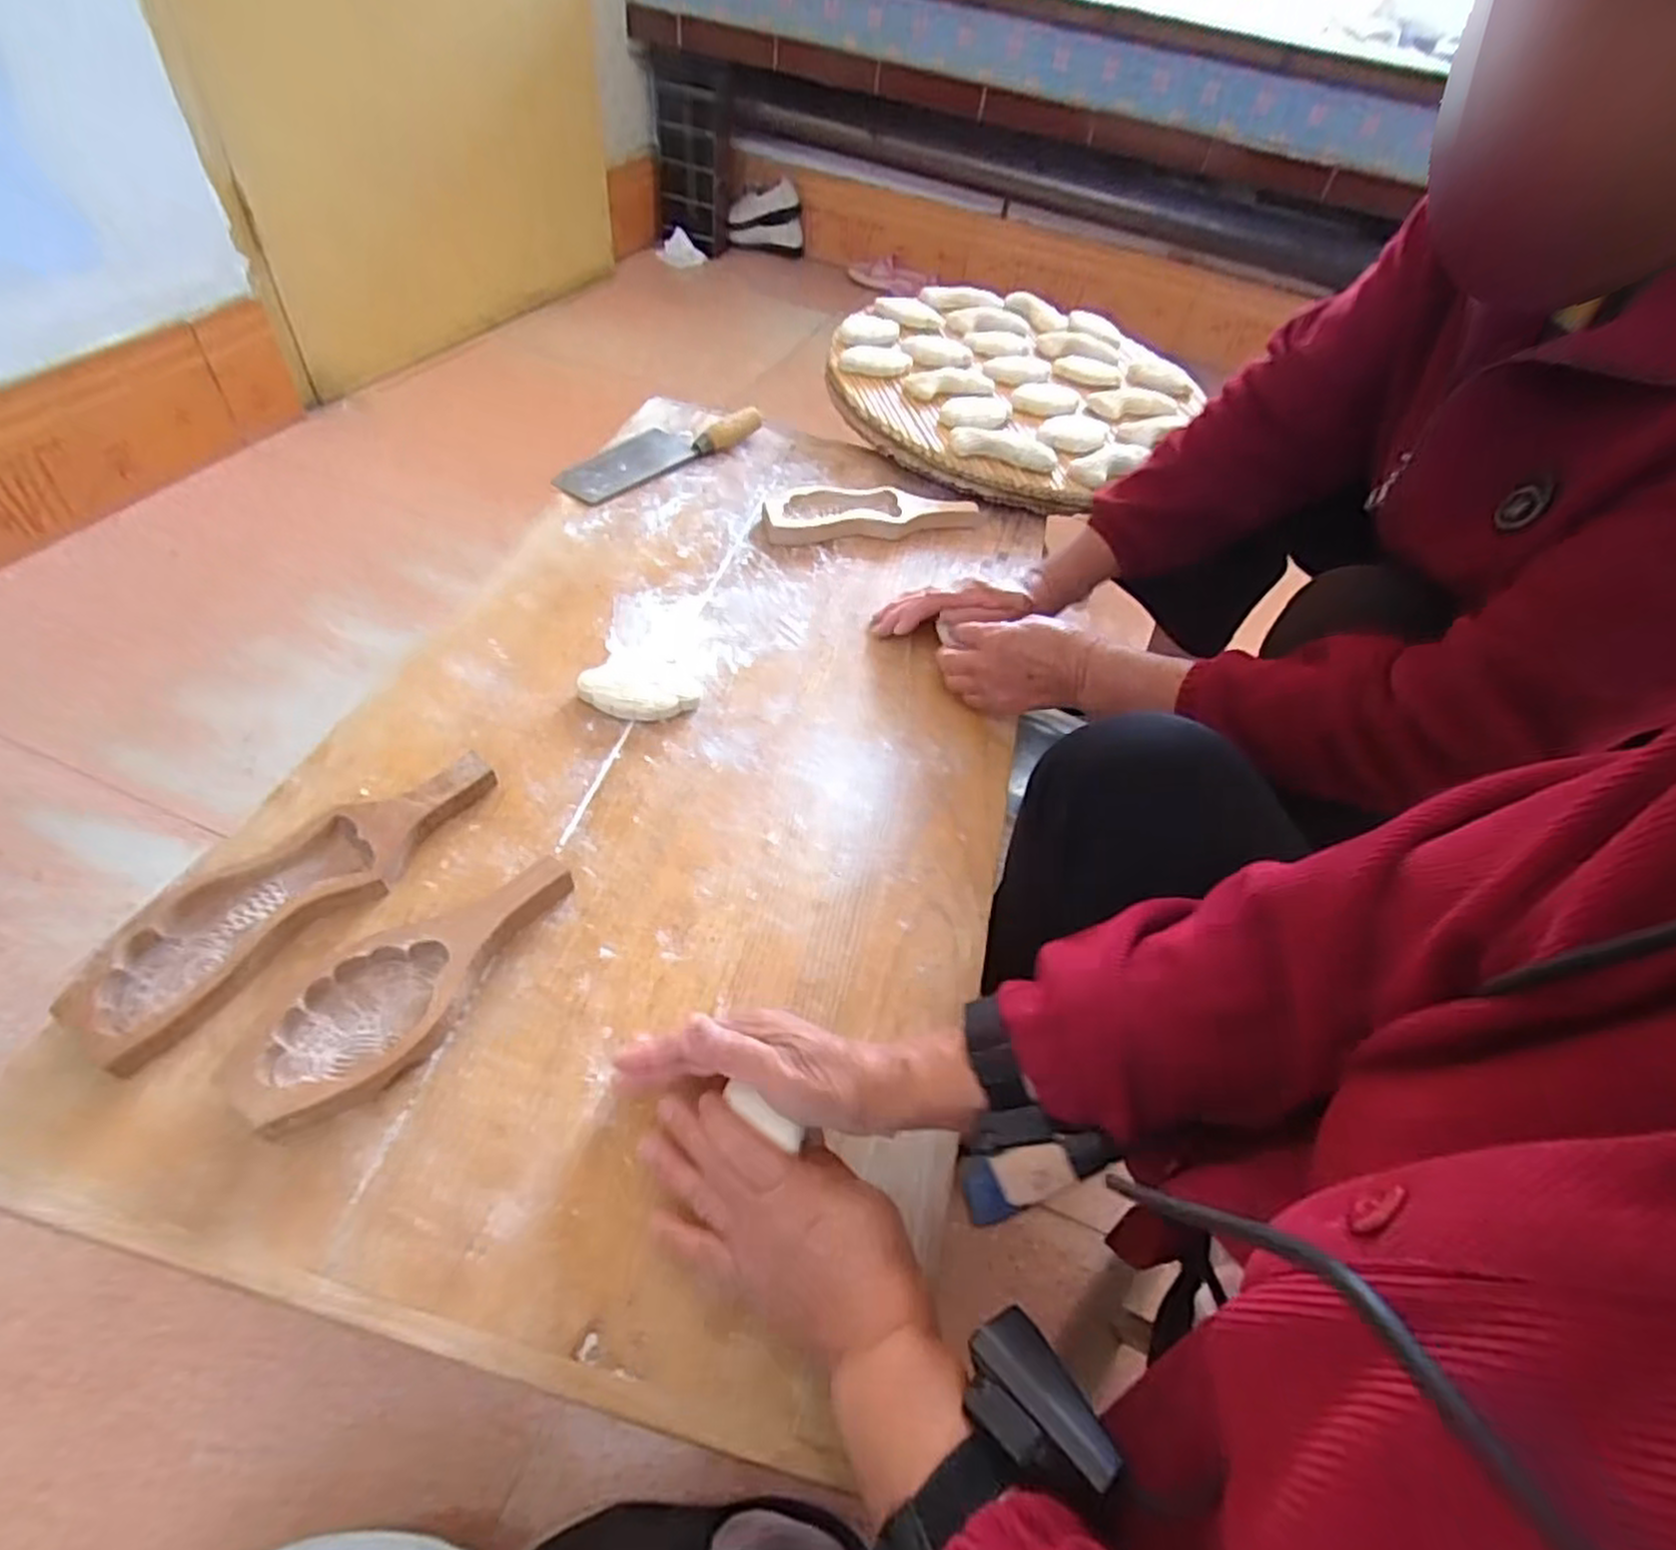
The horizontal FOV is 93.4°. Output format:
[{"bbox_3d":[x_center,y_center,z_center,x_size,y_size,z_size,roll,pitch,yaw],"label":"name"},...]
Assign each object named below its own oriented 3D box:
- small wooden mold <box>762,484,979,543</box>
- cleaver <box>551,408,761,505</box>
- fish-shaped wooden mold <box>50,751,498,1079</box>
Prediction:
[{"bbox_3d":[0.037,-0.299,0.891,0.245,0.022,0.082,-5,52,-14],"label":"small wooden mold"},{"bbox_3d":[-0.212,-0.388,0.932,0.086,0.025,0.266,38,55,21],"label":"cleaver"},{"bbox_3d":[-0.352,0.069,0.520,0.075,0.030,0.264,33,53,17],"label":"fish-shaped wooden mold"}]

